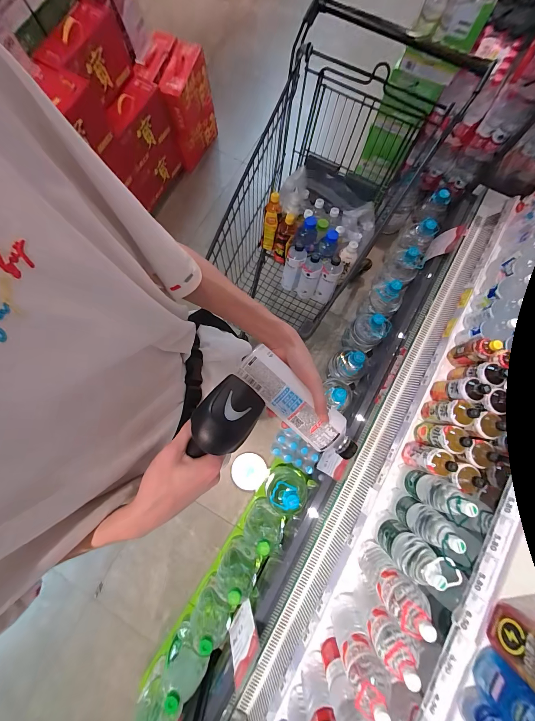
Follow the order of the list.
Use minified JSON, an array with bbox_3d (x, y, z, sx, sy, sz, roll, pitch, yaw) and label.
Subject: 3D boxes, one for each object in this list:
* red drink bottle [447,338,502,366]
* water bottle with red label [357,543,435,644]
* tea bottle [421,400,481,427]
[{"bbox_3d":[0.707,-0.026,0.935,0.057,0.180,0.069,-5,80,0],"label":"red drink bottle"},{"bbox_3d":[0.349,0.625,0.760,0.100,0.339,0.083,-35,81,-5],"label":"water bottle with red label"},{"bbox_3d":[0.598,0.171,0.892,0.071,0.192,0.080,8,80,2],"label":"tea bottle"}]

